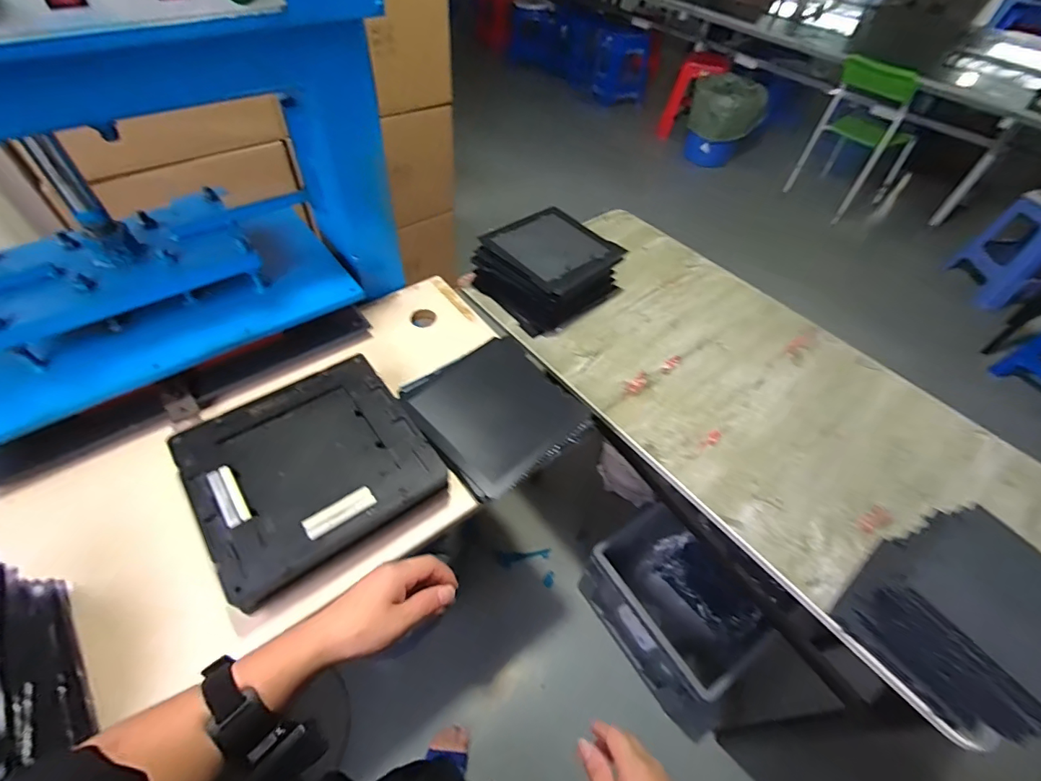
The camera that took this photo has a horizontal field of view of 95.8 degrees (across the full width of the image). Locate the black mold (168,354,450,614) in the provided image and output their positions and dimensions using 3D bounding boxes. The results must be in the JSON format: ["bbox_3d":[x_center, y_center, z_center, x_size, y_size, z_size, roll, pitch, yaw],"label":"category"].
[{"bbox_3d":[-0.290,0.103,0.661,0.285,0.063,0.266,-29,58,-25],"label":"black mold"}]

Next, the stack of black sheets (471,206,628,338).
[{"bbox_3d":[0.058,-0.280,1.034,0.238,0.121,0.241,-35,61,-28],"label":"stack of black sheets"}]

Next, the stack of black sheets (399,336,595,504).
[{"bbox_3d":[-0.042,0.030,0.769,0.227,0.033,0.248,-29,58,-25],"label":"stack of black sheets"}]

